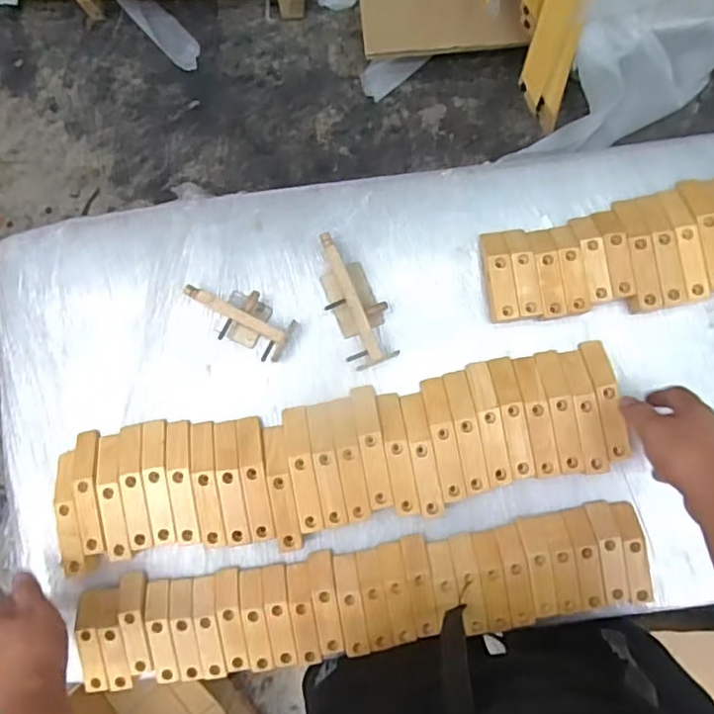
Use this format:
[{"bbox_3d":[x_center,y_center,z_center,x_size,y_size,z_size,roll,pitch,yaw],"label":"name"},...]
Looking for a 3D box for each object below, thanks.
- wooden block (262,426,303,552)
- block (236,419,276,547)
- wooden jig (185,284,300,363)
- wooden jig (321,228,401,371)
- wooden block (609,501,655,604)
[{"bbox_3d":[-0.079,0.138,0.625,0.025,0.018,0.128,-11,85,0],"label":"wooden block"},{"bbox_3d":[-0.106,0.128,0.626,0.025,0.021,0.126,-9,85,1],"label":"block"},{"bbox_3d":[-0.126,-0.044,0.640,0.121,0.023,0.057,27,86,4],"label":"wooden jig"},{"bbox_3d":[-0.005,-0.062,0.641,0.052,0.026,0.147,-22,85,-1],"label":"wooden jig"},{"bbox_3d":[0.292,0.207,0.627,0.026,0.019,0.105,-12,85,0],"label":"wooden block"}]

